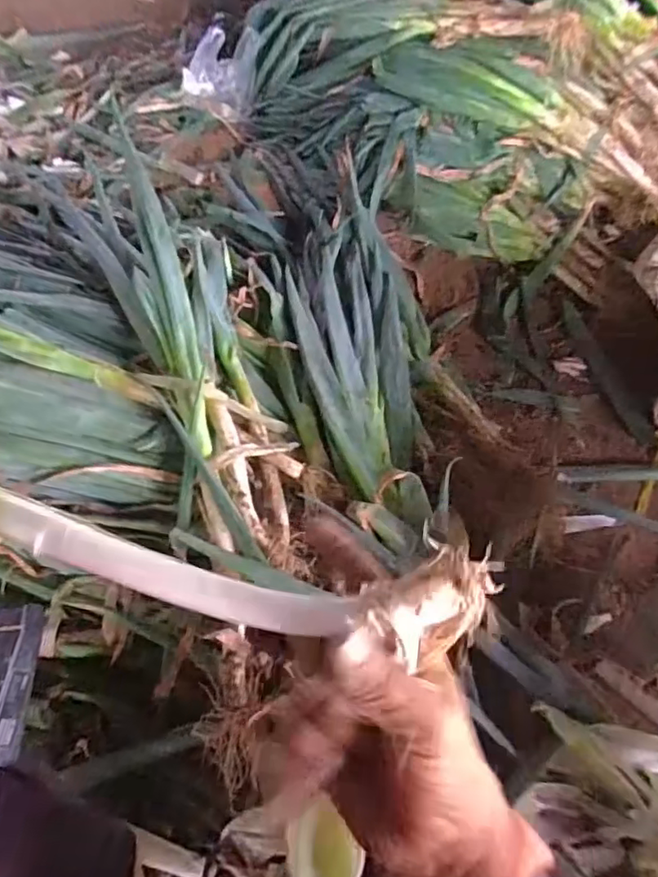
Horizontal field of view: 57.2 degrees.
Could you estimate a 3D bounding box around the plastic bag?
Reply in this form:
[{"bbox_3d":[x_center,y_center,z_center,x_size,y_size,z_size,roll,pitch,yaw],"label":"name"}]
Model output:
[{"bbox_3d":[-0.255,-0.871,1.431,0.177,0.177,0.056,-8,56,-9],"label":"plastic bag"}]

